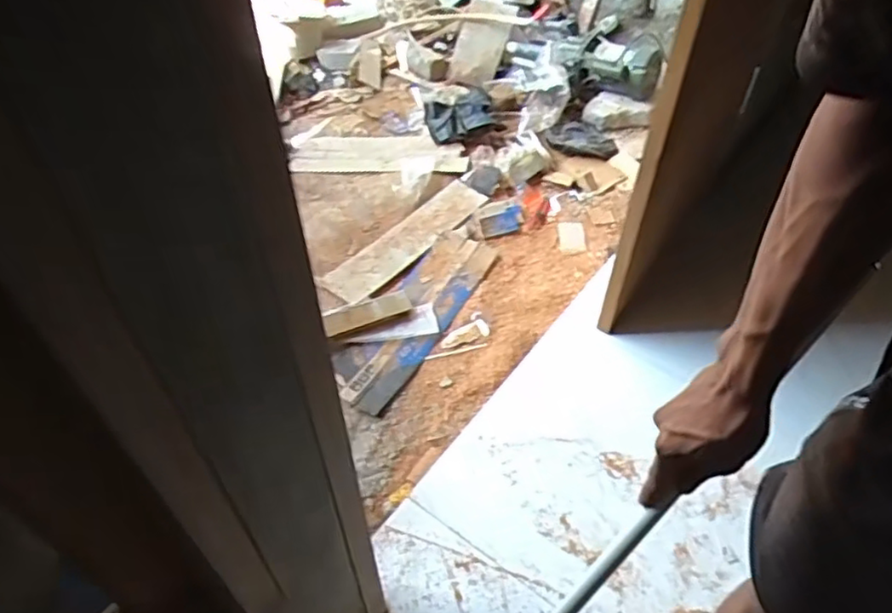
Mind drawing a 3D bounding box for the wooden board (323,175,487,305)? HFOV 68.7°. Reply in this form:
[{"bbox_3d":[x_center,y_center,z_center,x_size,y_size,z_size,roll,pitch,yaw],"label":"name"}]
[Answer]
[{"bbox_3d":[-0.106,-0.196,1.806,0.120,0.034,0.541,35,57,26],"label":"wooden board"}]

